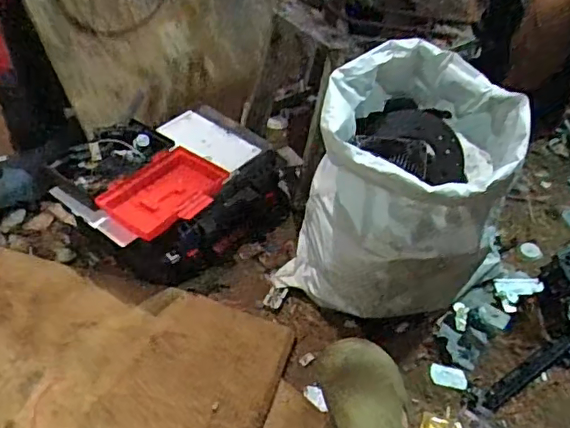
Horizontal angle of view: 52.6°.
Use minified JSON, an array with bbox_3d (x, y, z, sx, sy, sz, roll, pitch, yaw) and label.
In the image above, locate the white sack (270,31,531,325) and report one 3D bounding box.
[{"bbox_3d":[0.195,-0.024,0.945,0.295,0.397,0.268,30,48,23],"label":"white sack"}]

